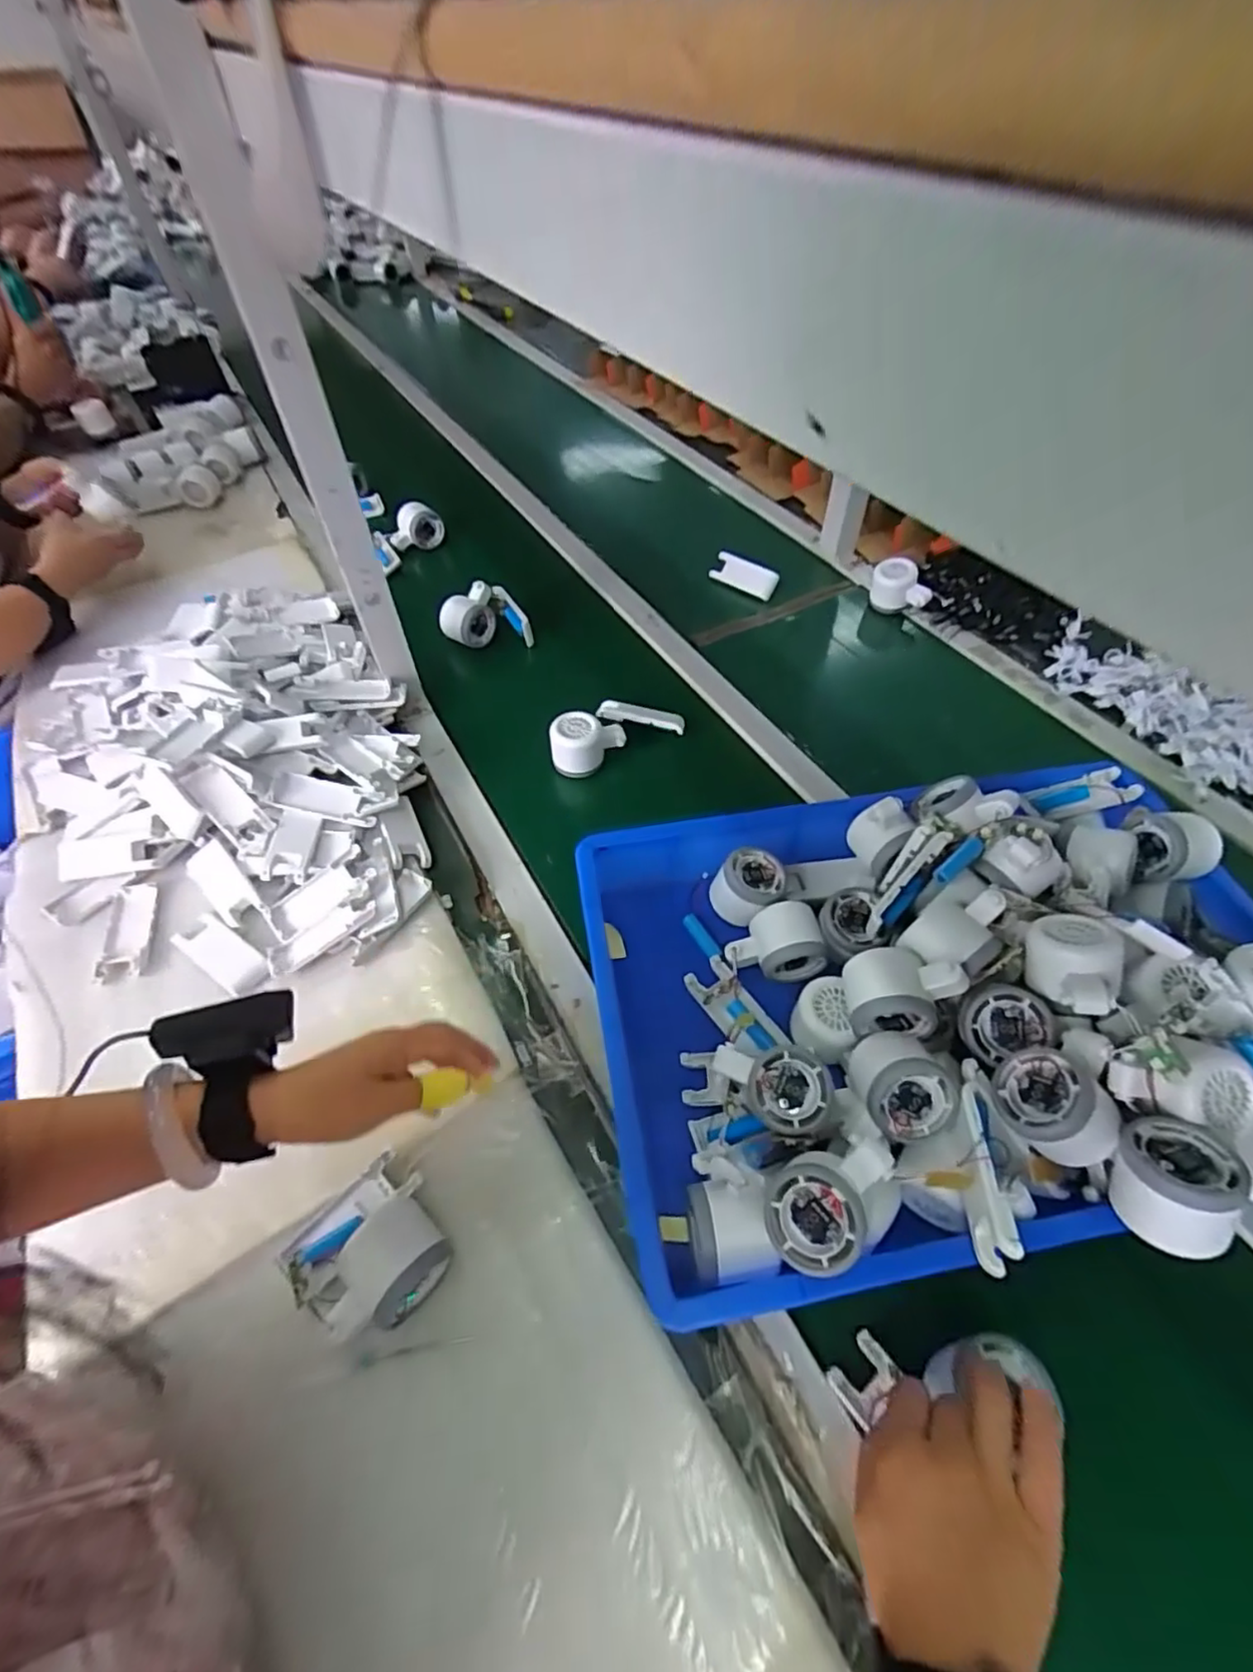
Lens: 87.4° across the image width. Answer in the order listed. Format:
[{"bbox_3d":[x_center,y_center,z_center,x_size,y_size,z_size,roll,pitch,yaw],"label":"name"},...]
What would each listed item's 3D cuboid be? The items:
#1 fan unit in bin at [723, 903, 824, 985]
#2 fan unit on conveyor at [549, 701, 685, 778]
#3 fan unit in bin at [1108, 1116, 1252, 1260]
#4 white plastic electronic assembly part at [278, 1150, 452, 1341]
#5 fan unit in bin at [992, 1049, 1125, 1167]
[{"bbox_3d":[0.128,0.092,0.571,0.082,0.051,0.056,-7,53,-5],"label":"fan unit in bin"},{"bbox_3d":[-0.016,-0.129,0.760,0.164,0.054,0.070,-26,57,-18],"label":"fan unit on conveyor"},{"bbox_3d":[0.327,0.207,0.391,0.061,0.051,0.060,-29,29,-35],"label":"fan unit in bin"},{"bbox_3d":[-0.176,0.281,0.445,0.093,0.051,0.099,-34,60,-23],"label":"white plastic electronic assembly part"},{"bbox_3d":[0.275,0.177,0.428,0.067,0.051,0.060,-35,27,27],"label":"fan unit in bin"}]

